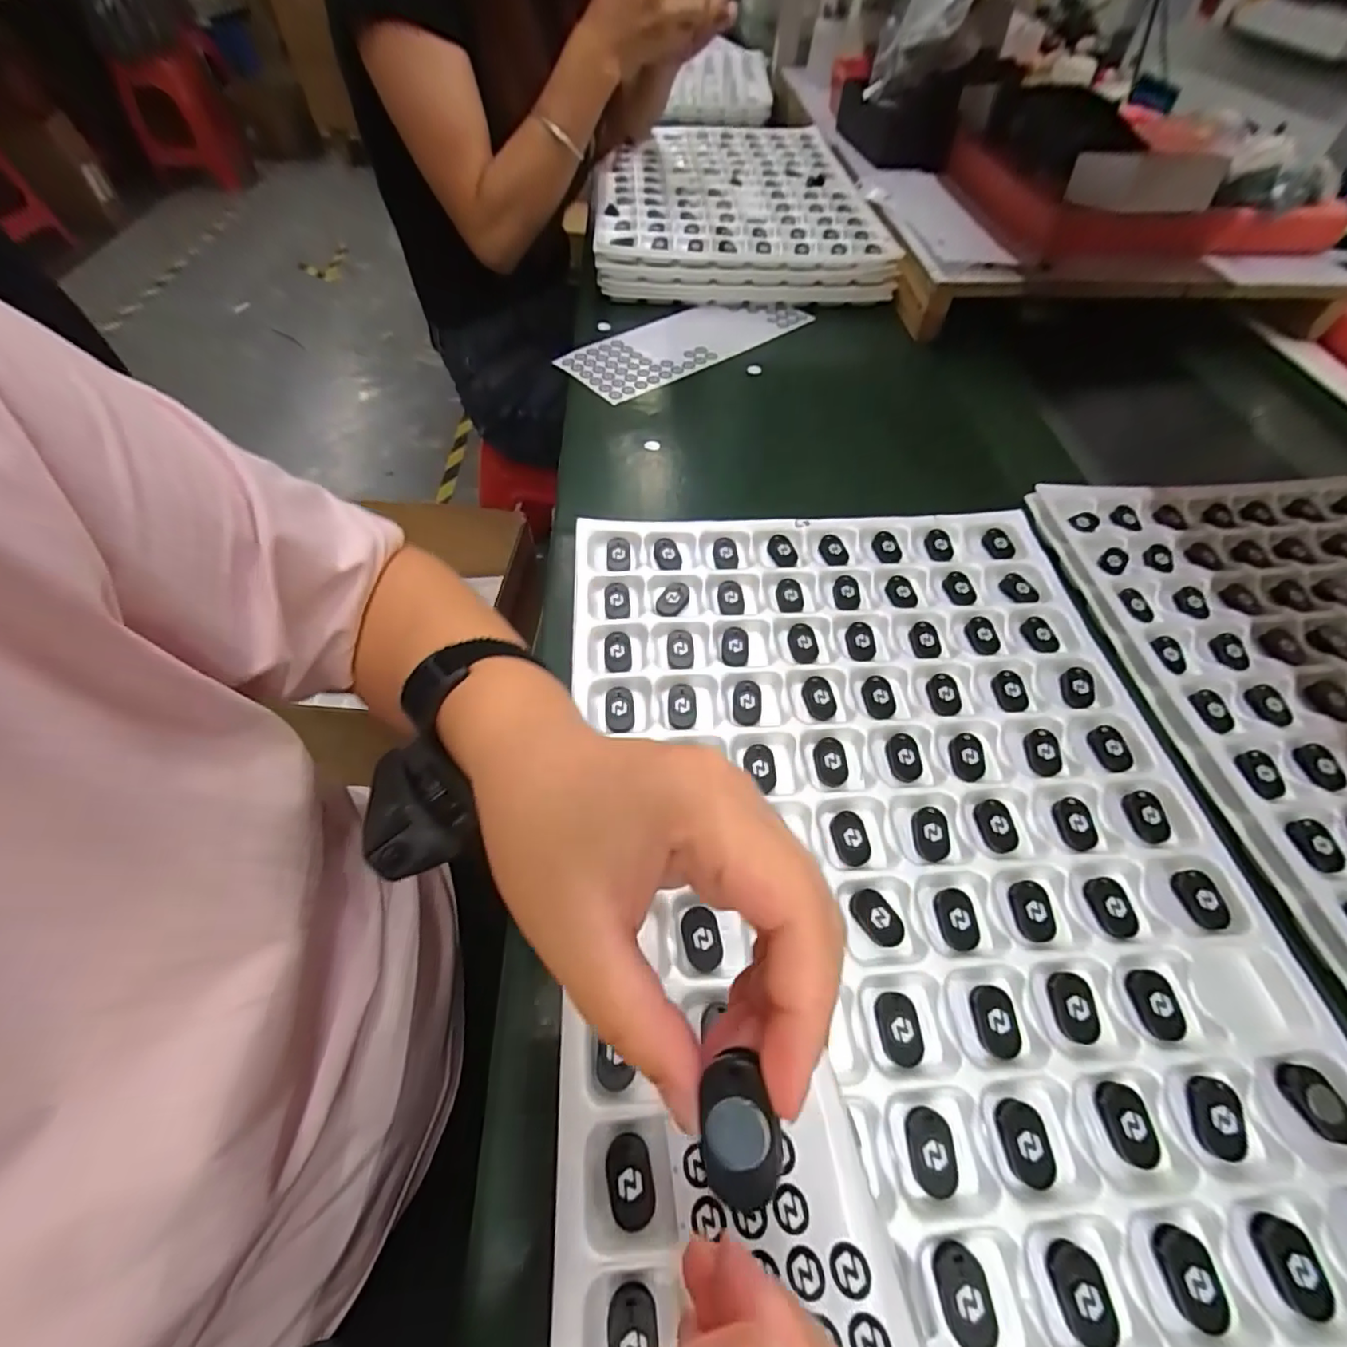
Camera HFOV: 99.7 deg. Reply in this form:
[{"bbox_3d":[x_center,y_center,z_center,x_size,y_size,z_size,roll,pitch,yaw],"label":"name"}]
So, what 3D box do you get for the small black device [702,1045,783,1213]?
[{"bbox_3d":[0.015,0.103,0.129,0.017,0.008,0.028,-5,74,10],"label":"small black device"}]

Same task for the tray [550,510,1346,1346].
[{"bbox_3d":[0.117,0.088,0.306,0.340,0.020,0.494,-4,56,-2],"label":"tray"}]

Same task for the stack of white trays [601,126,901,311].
[{"bbox_3d":[0.071,-0.663,0.812,0.353,0.073,0.515,-4,56,-3],"label":"stack of white trays"}]

